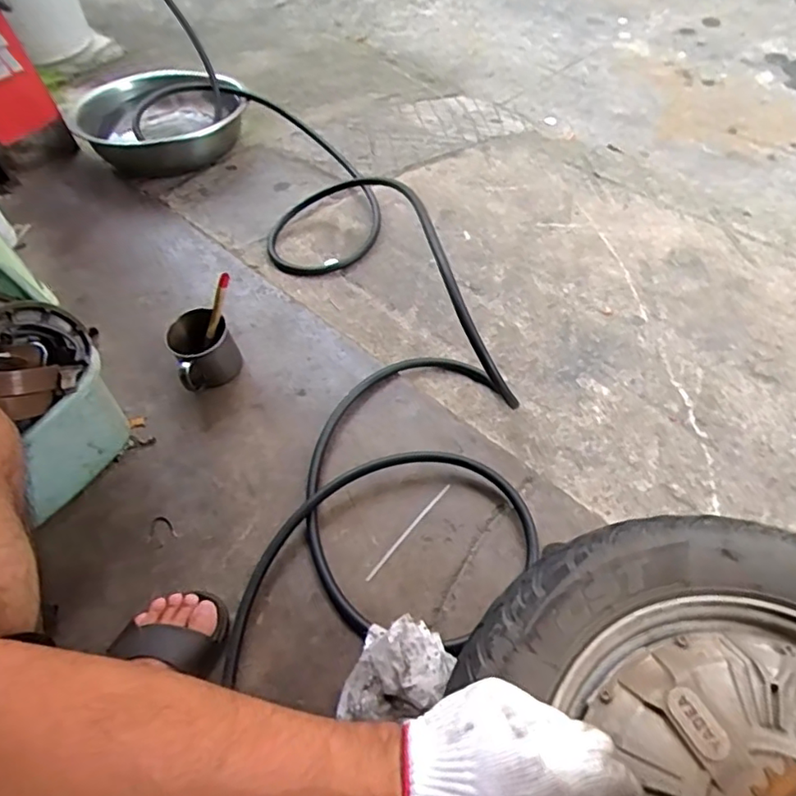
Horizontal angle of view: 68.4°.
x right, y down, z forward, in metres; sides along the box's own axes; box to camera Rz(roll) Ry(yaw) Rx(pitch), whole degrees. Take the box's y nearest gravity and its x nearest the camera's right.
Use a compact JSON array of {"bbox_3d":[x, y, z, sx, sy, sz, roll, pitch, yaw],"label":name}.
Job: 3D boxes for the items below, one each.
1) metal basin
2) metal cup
[{"bbox_3d":[-0.488,-0.572,1.213,0.345,0.122,0.332,-3,55,5],"label":"metal basin"},{"bbox_3d":[-0.277,-0.073,0.842,0.088,0.076,0.088,-3,55,5],"label":"metal cup"}]

